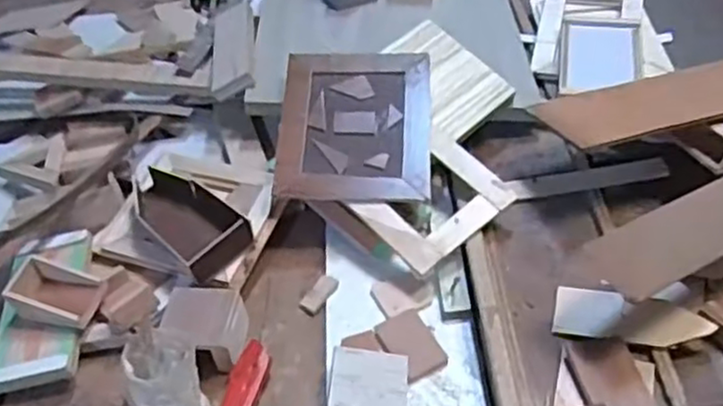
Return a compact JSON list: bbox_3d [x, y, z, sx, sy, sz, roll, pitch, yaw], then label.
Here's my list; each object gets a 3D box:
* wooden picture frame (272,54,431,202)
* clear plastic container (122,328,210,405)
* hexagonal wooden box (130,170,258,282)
[{"bbox_3d":[-0.006,-0.088,0.786,0.162,0.015,0.184,3,64,0],"label":"wooden picture frame"},{"bbox_3d":[-0.162,0.156,0.602,0.060,0.087,0.079,-20,44,-13],"label":"clear plastic container"},{"bbox_3d":[-0.189,0.014,0.743,0.075,0.034,0.158,-35,49,-27],"label":"hexagonal wooden box"}]

